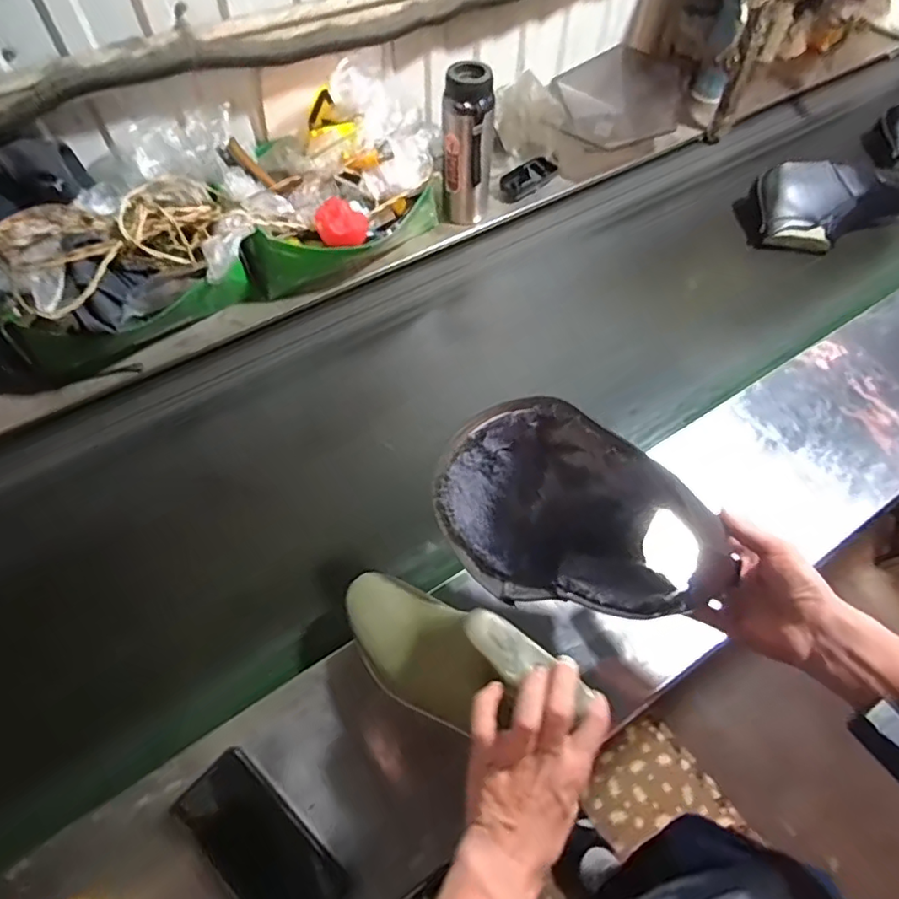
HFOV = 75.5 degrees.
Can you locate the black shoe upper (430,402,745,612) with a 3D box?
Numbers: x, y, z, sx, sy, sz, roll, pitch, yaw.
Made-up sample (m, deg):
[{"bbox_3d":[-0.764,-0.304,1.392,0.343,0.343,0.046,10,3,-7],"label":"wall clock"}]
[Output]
[{"bbox_3d":[0.112,0.062,0.534,0.264,0.106,0.158,29,64,14],"label":"black shoe upper"}]

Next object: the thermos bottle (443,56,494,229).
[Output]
[{"bbox_3d":[0.026,-0.449,0.875,0.074,0.216,0.067,4,61,0],"label":"thermos bottle"}]

